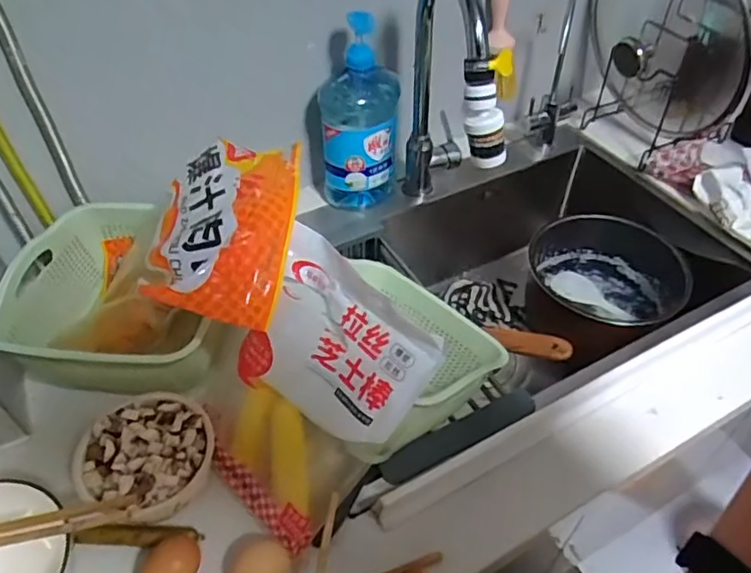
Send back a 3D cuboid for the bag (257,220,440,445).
[{"bbox_3d":[-0.049,0.043,0.528,0.205,0.041,0.139,37,92,32],"label":"bag"}]

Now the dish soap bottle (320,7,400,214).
[{"bbox_3d":[-0.021,-0.224,0.798,0.105,0.269,0.060,-5,46,-4],"label":"dish soap bottle"}]

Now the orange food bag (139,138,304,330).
[{"bbox_3d":[-0.147,-0.056,0.568,0.142,0.061,0.202,-6,55,15],"label":"orange food bag"}]

